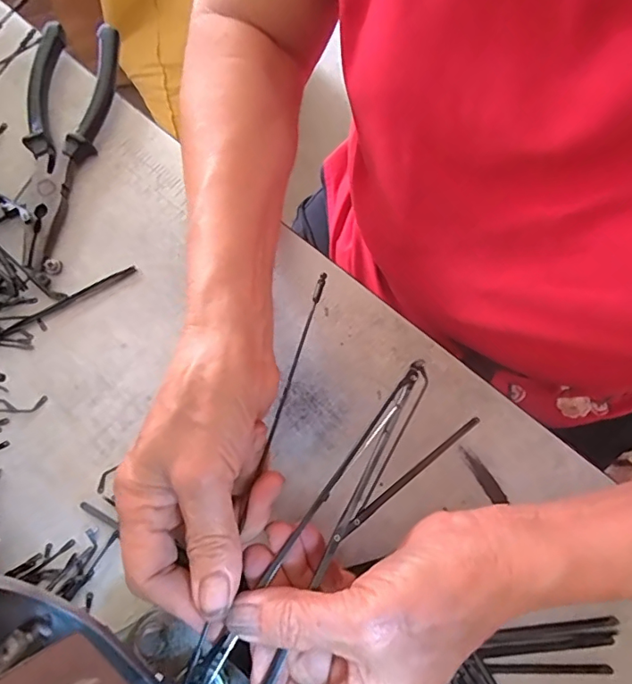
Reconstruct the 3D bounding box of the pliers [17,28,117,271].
[{"bbox_3d":[-0.171,-0.137,0.347,0.054,0.024,0.174,2,74,1],"label":"pliers"}]

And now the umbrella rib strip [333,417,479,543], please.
[{"bbox_3d":[0.047,0.065,0.251,0.099,0.004,0.004,-32,76,-24],"label":"umbrella rib strip"}]

